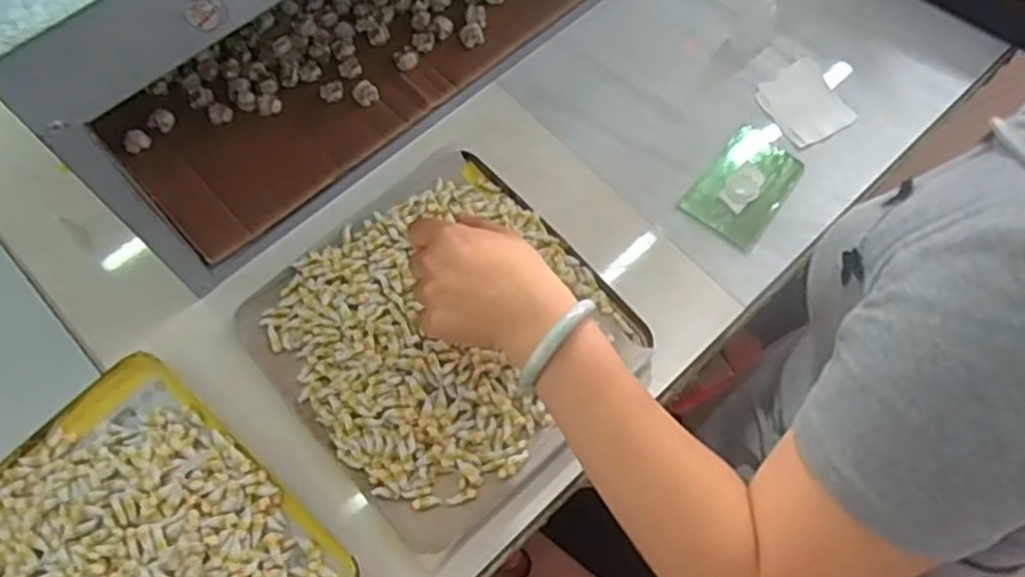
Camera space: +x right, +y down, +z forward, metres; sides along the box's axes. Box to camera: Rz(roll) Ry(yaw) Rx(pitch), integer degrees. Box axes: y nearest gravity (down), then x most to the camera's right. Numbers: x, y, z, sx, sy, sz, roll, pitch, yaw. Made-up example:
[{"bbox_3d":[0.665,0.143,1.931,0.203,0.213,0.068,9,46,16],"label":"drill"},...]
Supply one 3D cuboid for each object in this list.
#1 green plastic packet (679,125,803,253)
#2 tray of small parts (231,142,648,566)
[{"bbox_3d":[0.198,-0.088,0.638,0.069,0.011,0.107,37,73,13],"label":"green plastic packet"},{"bbox_3d":[-0.050,0.030,0.569,0.235,0.017,0.243,-39,74,-14],"label":"tray of small parts"}]

